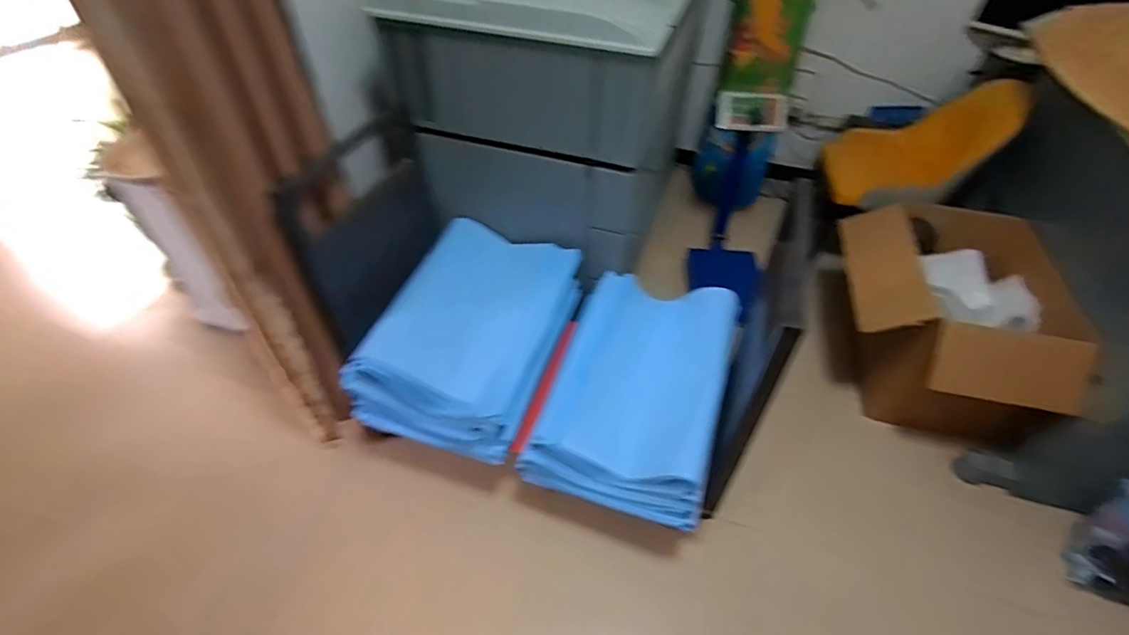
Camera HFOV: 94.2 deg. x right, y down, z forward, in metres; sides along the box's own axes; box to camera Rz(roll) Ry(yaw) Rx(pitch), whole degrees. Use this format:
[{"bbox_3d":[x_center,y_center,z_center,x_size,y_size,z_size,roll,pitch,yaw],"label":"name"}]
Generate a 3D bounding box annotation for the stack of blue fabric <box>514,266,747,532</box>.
[{"bbox_3d":[0.204,0.193,1.490,0.447,0.242,0.625,16,48,12],"label":"stack of blue fabric"}]

